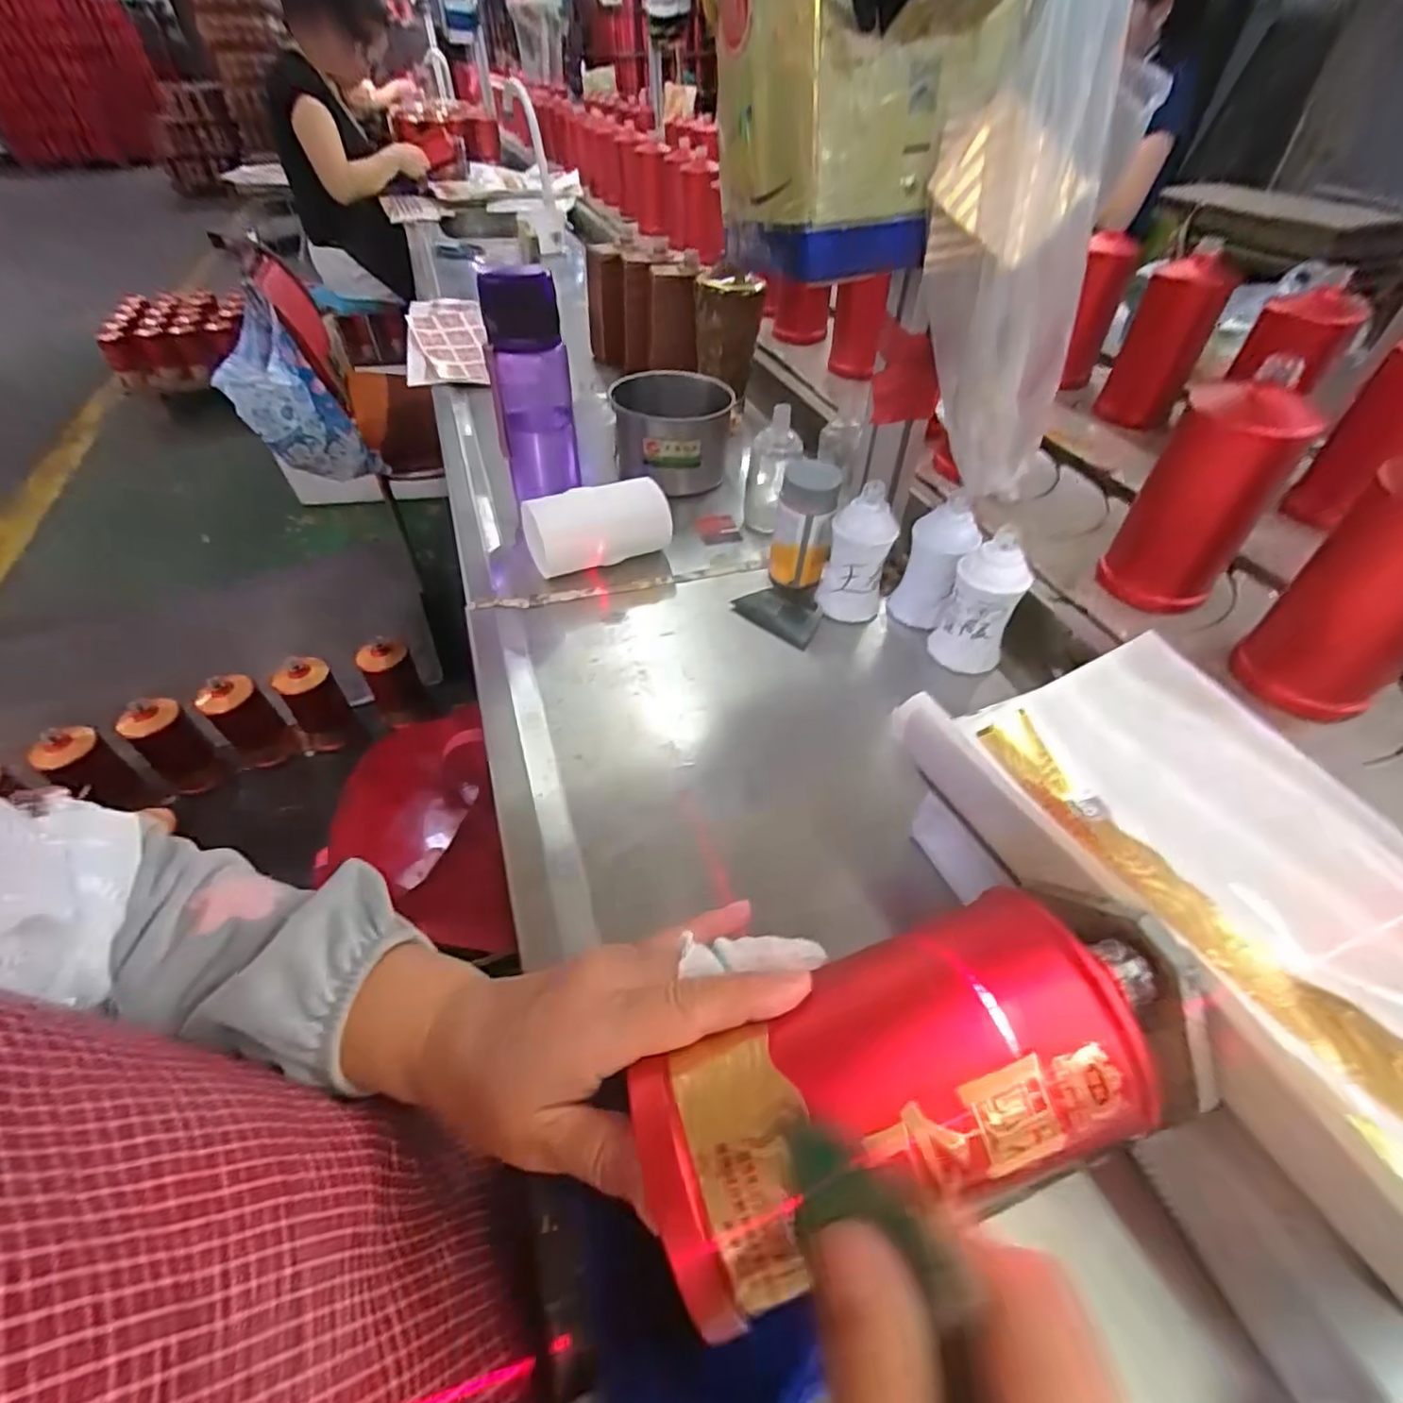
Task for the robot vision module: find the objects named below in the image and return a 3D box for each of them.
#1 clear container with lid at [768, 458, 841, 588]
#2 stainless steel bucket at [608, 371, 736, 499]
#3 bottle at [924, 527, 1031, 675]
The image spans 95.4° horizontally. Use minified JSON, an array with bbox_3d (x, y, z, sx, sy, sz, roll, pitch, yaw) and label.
[{"bbox_3d":[0.095,-0.166,0.595,0.052,0.104,0.046,9,46,8],"label":"clear container with lid"},{"bbox_3d":[-0.035,-0.315,0.757,0.136,0.095,0.129,0,45,-1],"label":"stainless steel bucket"},{"bbox_3d":[0.229,-0.084,0.521,0.056,0.113,0.048,23,49,20],"label":"bottle"}]

